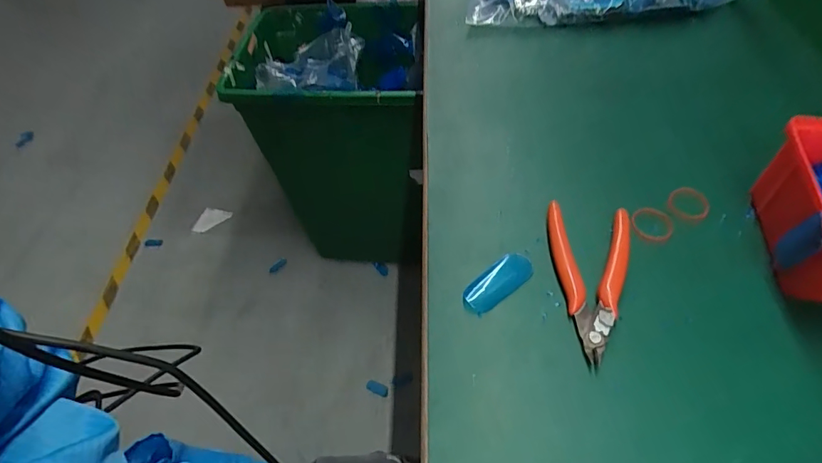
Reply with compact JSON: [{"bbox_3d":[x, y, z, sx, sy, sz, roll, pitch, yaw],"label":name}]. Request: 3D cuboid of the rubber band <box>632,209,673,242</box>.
[{"bbox_3d":[0.181,-0.006,0.333,0.030,0.005,0.032,-2,52,3],"label":"rubber band"}]

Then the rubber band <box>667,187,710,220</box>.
[{"bbox_3d":[0.216,-0.023,0.345,0.029,0.005,0.035,32,61,25],"label":"rubber band"}]

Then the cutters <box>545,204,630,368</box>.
[{"bbox_3d":[0.121,0.031,0.311,0.055,0.012,0.119,10,53,12],"label":"cutters"}]

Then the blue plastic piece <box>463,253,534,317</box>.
[{"bbox_3d":[0.062,0.037,0.321,0.061,0.005,0.025,-34,57,-21],"label":"blue plastic piece"}]

